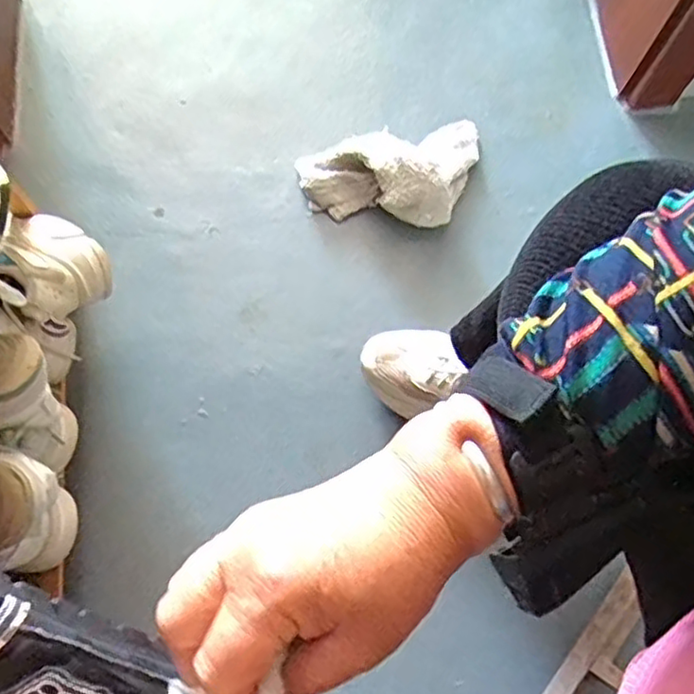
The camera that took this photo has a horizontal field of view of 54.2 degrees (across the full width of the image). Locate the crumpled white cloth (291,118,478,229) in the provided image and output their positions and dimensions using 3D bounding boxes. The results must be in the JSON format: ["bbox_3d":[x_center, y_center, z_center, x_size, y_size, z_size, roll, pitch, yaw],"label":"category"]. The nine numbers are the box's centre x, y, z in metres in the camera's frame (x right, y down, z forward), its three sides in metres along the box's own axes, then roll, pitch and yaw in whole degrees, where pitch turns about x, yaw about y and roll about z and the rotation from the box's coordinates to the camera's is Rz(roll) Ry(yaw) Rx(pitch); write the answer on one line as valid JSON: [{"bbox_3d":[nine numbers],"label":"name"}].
[{"bbox_3d":[0.065,-0.212,0.833,0.229,0.077,0.137,-14,74,-4],"label":"crumpled white cloth"}]

